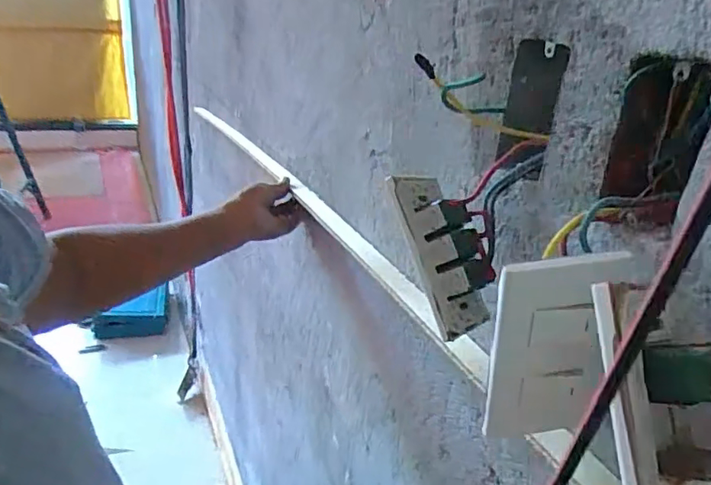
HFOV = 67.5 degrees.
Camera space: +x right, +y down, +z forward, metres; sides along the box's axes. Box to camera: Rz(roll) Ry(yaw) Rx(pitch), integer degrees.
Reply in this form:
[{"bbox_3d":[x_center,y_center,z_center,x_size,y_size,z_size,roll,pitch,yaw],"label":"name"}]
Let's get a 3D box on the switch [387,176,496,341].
[{"bbox_3d":[0.064,0.006,0.372,0.034,0.118,0.055,-21,1,43],"label":"switch"}]

